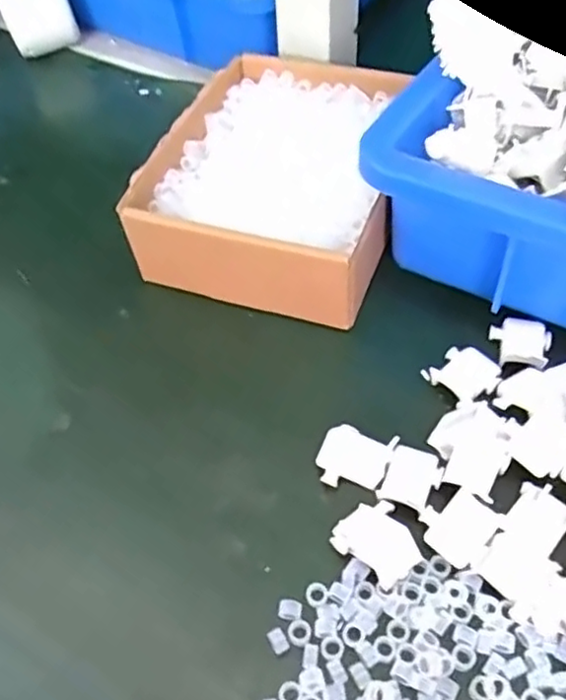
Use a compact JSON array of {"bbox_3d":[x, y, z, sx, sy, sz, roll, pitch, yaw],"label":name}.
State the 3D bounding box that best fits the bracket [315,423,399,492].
[{"bbox_3d":[0.032,0.048,0.300,0.032,0.009,0.029,18,58,18],"label":"bracket"}]

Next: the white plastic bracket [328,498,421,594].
[{"bbox_3d":[0.040,0.079,0.276,0.028,0.004,0.033,-35,58,-19],"label":"white plastic bracket"}]

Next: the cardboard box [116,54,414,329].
[{"bbox_3d":[0.000,-0.105,0.394,0.135,0.052,0.188,13,56,15],"label":"cardboard box"}]

